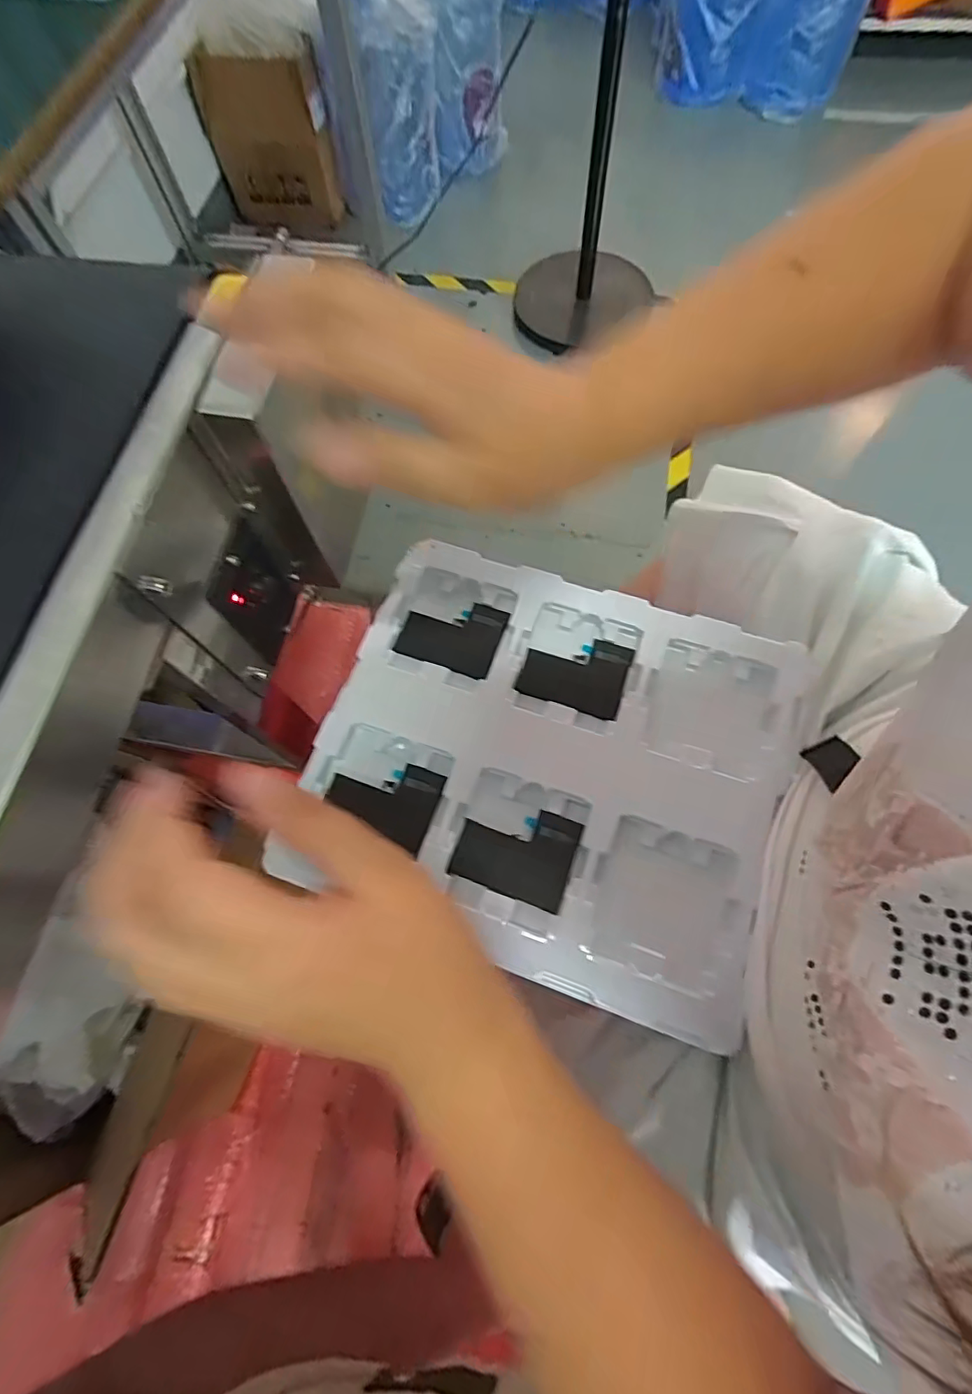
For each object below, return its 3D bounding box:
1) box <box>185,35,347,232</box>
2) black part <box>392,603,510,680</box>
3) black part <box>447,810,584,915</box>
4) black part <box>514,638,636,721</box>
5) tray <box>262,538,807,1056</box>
[{"bbox_3d":[-0.519,-1.316,1.357,0.288,0.320,0.109,2,70,3],"label":"box"},{"bbox_3d":[-0.026,-0.051,0.437,0.075,0.004,0.061,18,71,9],"label":"black part"},{"bbox_3d":[0.021,0.102,0.377,0.075,0.004,0.060,19,71,9],"label":"black part"},{"bbox_3d":[0.067,-0.020,0.423,0.076,0.005,0.060,17,71,8],"label":"black part"},{"bbox_3d":[0.044,0.039,0.396,0.310,0.019,0.272,18,68,10],"label":"tray"}]

